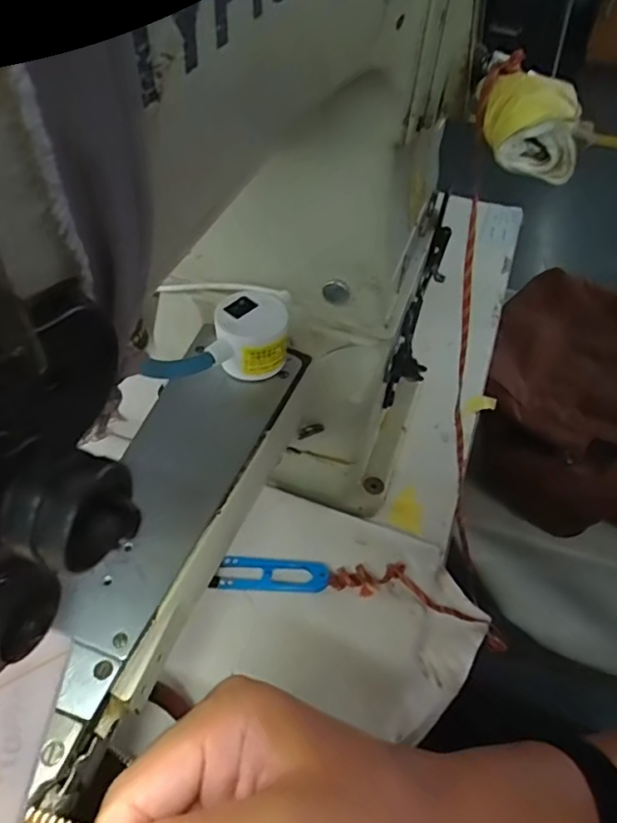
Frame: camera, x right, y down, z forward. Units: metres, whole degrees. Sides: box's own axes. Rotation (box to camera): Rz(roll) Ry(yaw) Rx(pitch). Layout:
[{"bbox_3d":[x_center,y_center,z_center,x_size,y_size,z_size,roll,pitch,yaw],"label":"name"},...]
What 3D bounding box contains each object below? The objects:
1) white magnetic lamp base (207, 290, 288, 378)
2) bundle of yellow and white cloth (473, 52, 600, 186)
[{"bbox_3d":[-0.029,-0.037,0.292,0.036,0.032,0.035,2,52,0],"label":"white magnetic lamp base"},{"bbox_3d":[0.092,-0.121,0.235,0.034,0.025,0.056,-11,53,-10],"label":"bundle of yellow and white cloth"}]

